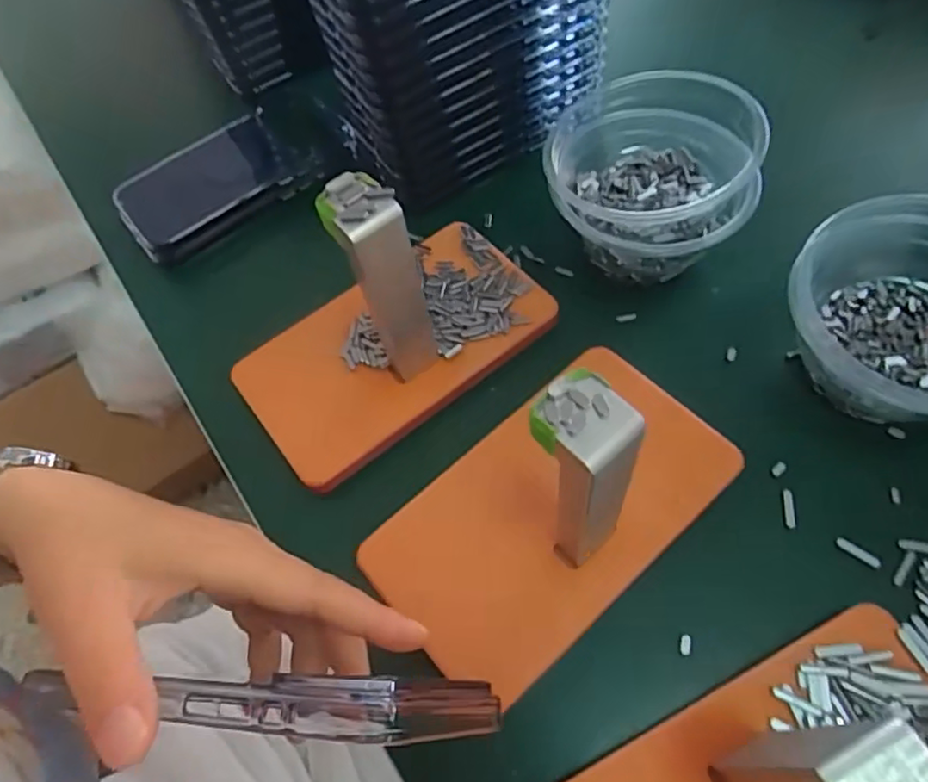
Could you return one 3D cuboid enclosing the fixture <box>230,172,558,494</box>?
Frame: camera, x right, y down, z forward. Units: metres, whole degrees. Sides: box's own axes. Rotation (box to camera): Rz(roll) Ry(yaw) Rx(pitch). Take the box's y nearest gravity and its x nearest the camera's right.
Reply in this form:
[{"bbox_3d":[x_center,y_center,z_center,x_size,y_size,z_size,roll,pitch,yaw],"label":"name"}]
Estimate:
[{"bbox_3d":[-0.046,-0.053,0.312,0.171,0.113,0.093,-36,62,-12],"label":"fixture"}]

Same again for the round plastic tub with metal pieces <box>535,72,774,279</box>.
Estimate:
[{"bbox_3d":[0.106,-0.120,0.363,0.110,0.075,0.099,11,63,15],"label":"round plastic tub with metal pieces"}]

